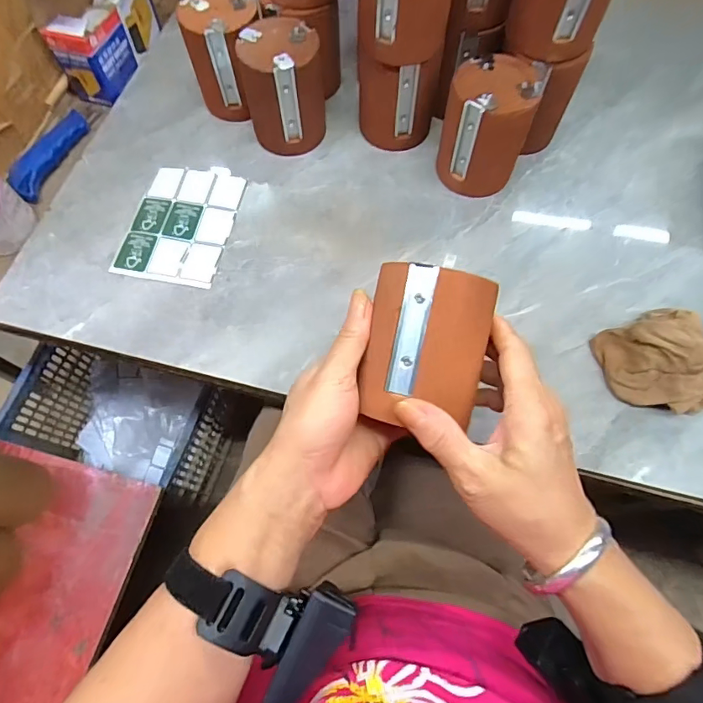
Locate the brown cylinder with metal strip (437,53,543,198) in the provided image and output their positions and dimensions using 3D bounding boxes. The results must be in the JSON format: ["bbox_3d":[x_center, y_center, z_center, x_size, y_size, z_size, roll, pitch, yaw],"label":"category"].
[{"bbox_3d":[0.130,-0.212,0.462,0.075,0.105,0.074,0,66,1],"label":"brown cylinder with metal strip"}]

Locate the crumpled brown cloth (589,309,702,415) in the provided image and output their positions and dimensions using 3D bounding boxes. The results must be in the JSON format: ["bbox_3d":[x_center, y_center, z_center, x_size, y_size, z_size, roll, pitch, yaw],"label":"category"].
[{"bbox_3d":[0.253,0.009,0.390,0.067,0.053,0.080,-11,67,-4],"label":"crumpled brown cloth"}]

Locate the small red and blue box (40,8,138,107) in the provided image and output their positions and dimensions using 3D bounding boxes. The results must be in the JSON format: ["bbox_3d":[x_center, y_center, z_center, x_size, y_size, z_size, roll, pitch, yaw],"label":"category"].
[{"bbox_3d":[-0.294,-0.342,0.545,0.058,0.076,0.070,19,68,9],"label":"small red and blue box"}]

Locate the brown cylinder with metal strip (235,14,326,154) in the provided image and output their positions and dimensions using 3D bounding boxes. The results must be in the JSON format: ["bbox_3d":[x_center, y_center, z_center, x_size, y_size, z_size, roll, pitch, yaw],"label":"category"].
[{"bbox_3d":[-0.068,-0.266,0.489,0.079,0.104,0.072,-7,66,-2],"label":"brown cylinder with metal strip"}]

